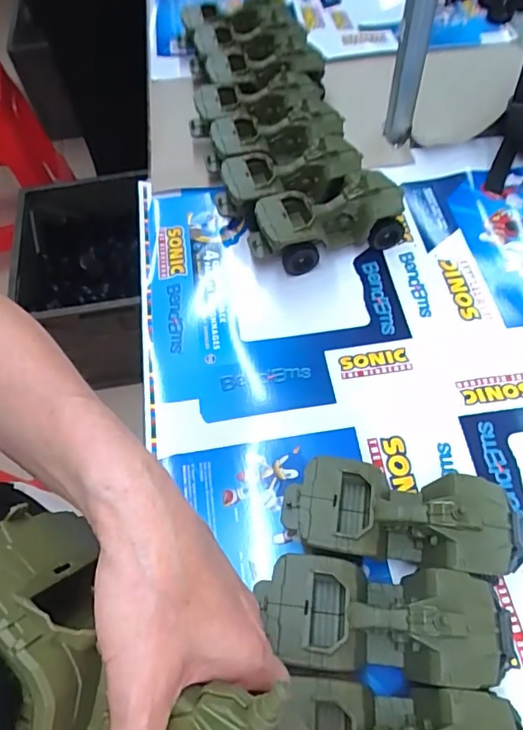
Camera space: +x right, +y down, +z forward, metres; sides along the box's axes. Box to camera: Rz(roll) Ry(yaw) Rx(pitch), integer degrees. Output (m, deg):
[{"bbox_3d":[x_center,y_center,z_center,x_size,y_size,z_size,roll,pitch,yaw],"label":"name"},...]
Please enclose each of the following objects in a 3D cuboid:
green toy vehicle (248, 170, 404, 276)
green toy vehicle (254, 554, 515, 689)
[{"bbox_3d":[0.080,-0.170,0.642,0.189,0.080,0.076,-13,60,-4],"label":"green toy vehicle"},{"bbox_3d":[0.093,0.204,0.419,0.185,0.080,0.079,5,60,6],"label":"green toy vehicle"}]

